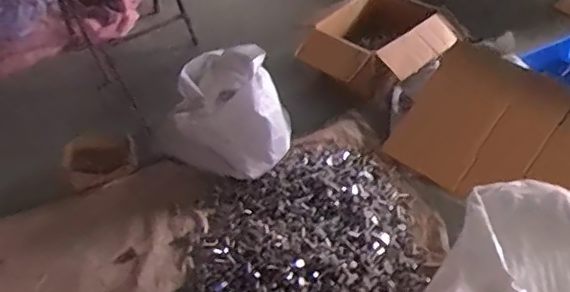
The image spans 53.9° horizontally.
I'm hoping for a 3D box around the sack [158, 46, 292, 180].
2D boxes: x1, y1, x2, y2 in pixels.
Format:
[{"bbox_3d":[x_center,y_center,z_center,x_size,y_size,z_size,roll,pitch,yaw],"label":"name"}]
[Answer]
[{"bbox_3d":[-0.146,-0.073,1.292,0.290,0.191,0.282,-12,42,-6],"label":"sack"}]

